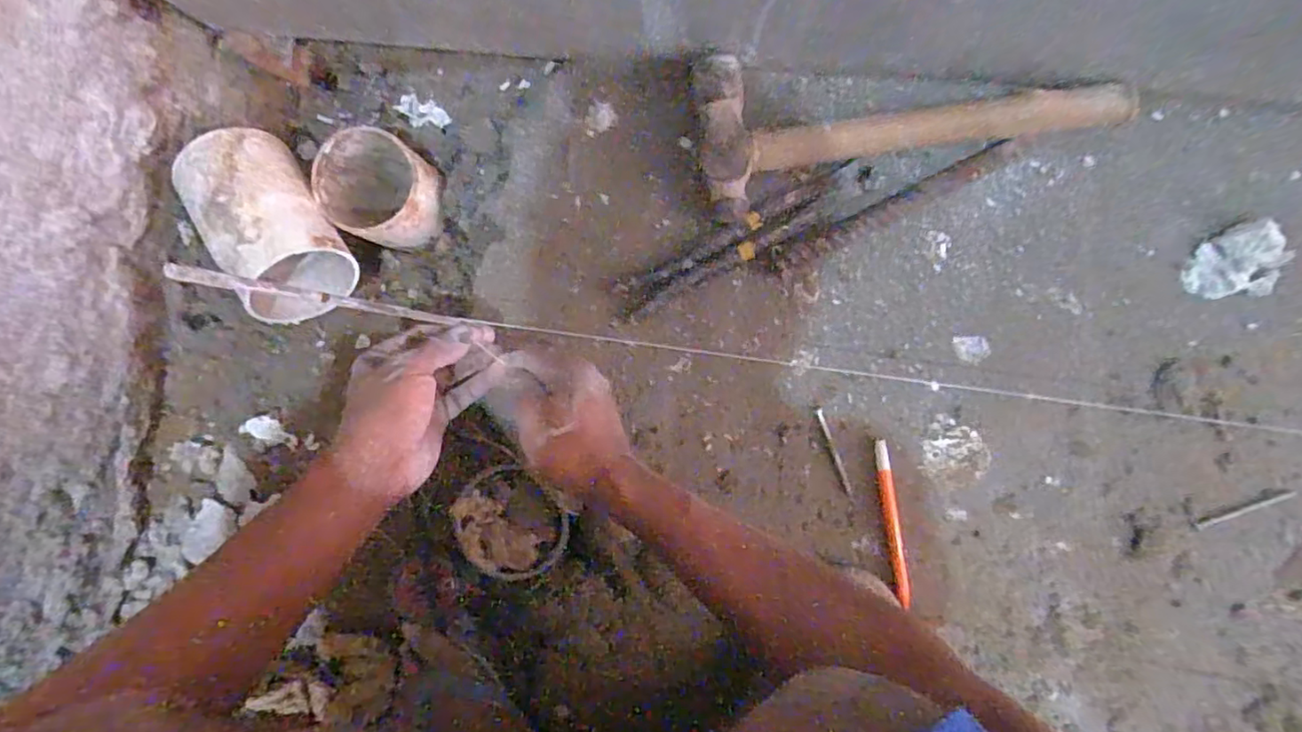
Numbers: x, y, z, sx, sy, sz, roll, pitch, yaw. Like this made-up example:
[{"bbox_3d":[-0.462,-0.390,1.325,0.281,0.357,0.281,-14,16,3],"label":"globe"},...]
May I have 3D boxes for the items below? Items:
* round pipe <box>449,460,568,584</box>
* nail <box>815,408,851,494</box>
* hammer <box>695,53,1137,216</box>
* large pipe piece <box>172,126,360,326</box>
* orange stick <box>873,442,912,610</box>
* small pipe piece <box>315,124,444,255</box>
[{"bbox_3d":[-0.121,0.136,0.535,0.096,0.017,0.088,36,96,5],"label":"round pipe"},{"bbox_3d":[0.145,0.067,0.490,0.005,0.004,0.070,-21,89,7],"label":"nail"},{"bbox_3d":[0.188,-0.190,0.463,0.298,0.032,0.104,-5,91,7],"label":"hammer"},{"bbox_3d":[-0.320,-0.119,0.516,0.090,0.074,0.159,-31,88,7],"label":"large pipe piece"},{"bbox_3d":[0.188,0.122,0.485,0.012,0.006,0.128,-9,91,8],"label":"orange stick"},{"bbox_3d":[-0.237,-0.155,0.547,0.091,0.065,0.086,0,94,4],"label":"small pipe piece"}]

